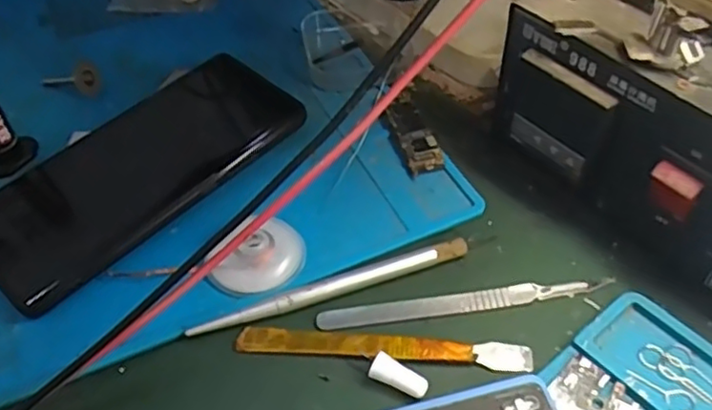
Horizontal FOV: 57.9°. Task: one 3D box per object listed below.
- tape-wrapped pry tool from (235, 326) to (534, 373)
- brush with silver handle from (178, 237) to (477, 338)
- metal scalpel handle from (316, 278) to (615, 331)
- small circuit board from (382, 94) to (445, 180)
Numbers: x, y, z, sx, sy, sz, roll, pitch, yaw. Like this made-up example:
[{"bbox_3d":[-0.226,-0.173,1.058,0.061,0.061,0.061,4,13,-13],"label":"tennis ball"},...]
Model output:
[{"bbox_3d":[0.011,0.059,0.265,0.119,0.006,0.012,2,49,6],"label":"tape-wrapped pry tool"},{"bbox_3d":[-0.009,0.036,0.282,0.125,0.007,0.009,-17,50,-11],"label":"brush with silver handle"},{"bbox_3d":[0.047,0.042,0.281,0.127,0.005,0.012,-8,49,-3],"label":"metal scalpel handle"},{"bbox_3d":[0.030,-0.038,0.345,0.021,0.007,0.054,-15,49,-9],"label":"small circuit board"}]

